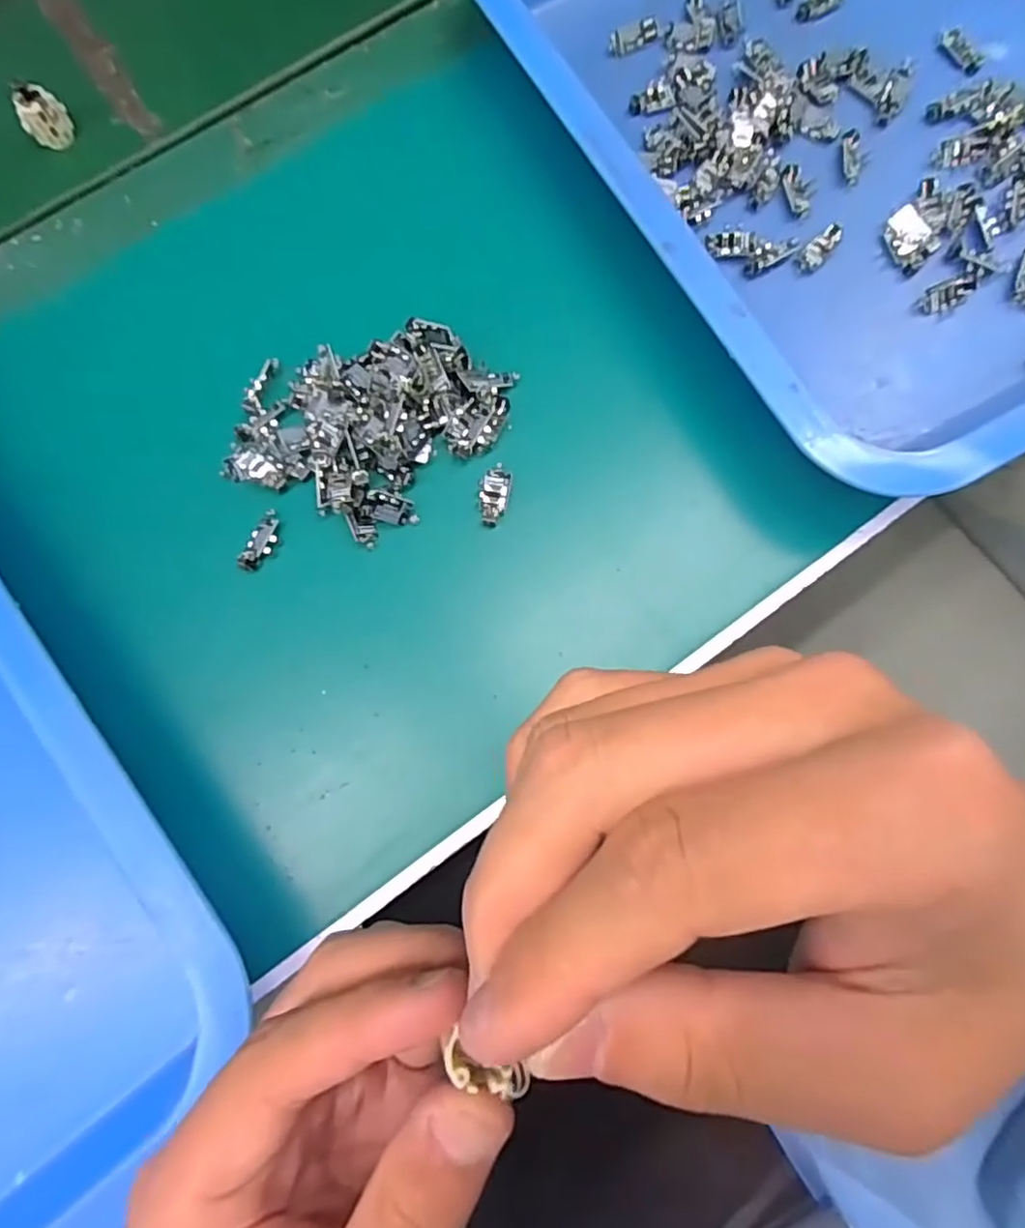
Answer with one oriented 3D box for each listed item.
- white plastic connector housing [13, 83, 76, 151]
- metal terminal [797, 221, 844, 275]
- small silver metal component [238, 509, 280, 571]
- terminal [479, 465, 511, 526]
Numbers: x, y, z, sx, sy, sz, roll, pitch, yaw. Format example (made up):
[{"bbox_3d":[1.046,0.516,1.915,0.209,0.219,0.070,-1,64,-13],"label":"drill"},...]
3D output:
[{"bbox_3d":[-0.224,-0.238,0.319,0.022,0.026,0.008,-41,80,-8],"label":"white plastic connector housing"},{"bbox_3d":[0.139,-0.165,0.300,0.011,0.004,0.030,41,80,9],"label":"metal terminal"},{"bbox_3d":[-0.104,-0.030,0.277,0.009,0.006,0.027,21,78,5],"label":"small silver metal component"},{"bbox_3d":[-0.008,-0.050,0.280,0.012,0.005,0.028,9,77,3],"label":"terminal"}]

